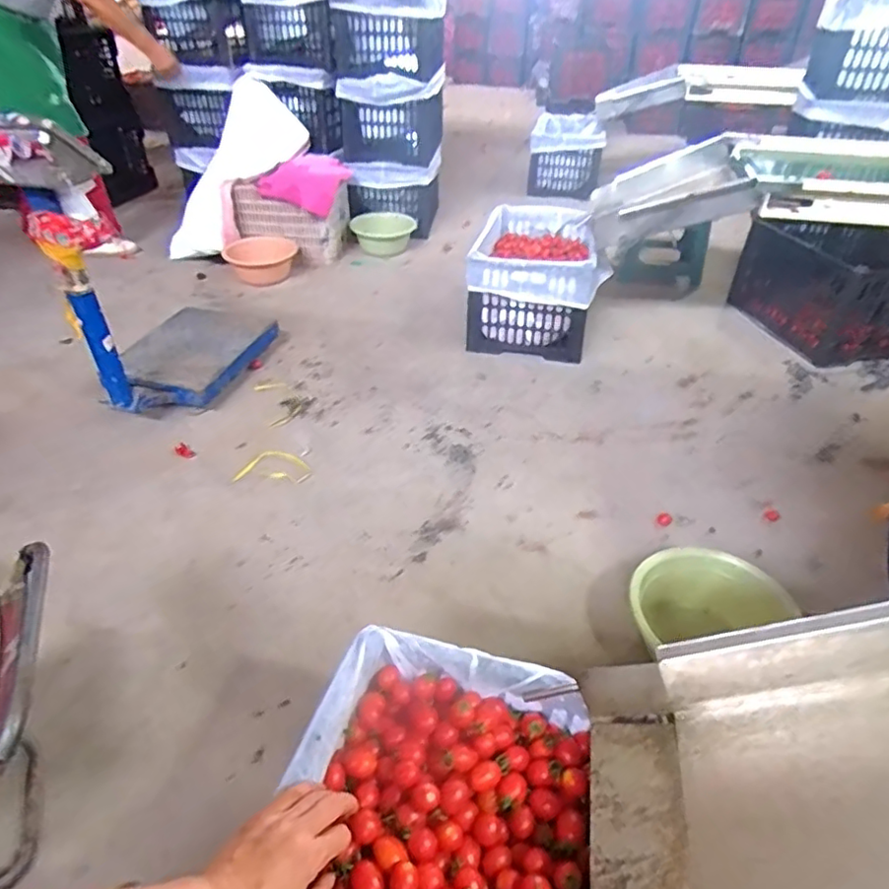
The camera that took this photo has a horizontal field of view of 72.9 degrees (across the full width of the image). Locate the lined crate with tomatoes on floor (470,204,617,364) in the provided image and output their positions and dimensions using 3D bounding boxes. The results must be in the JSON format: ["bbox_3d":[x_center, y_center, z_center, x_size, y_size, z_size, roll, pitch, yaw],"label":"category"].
[{"bbox_3d":[0.301,-0.519,1.889,0.376,0.279,0.494,10,39,10],"label":"lined crate with tomatoes on floor"}]

